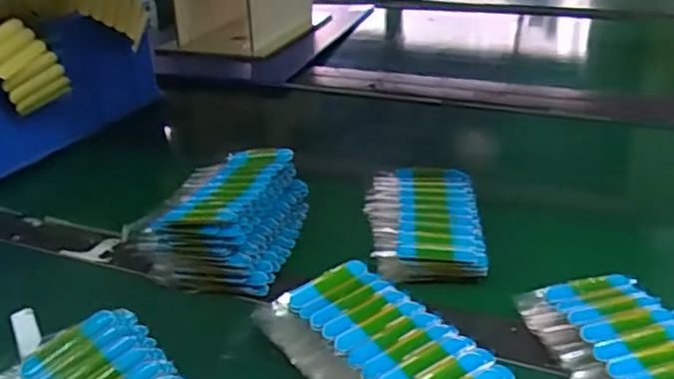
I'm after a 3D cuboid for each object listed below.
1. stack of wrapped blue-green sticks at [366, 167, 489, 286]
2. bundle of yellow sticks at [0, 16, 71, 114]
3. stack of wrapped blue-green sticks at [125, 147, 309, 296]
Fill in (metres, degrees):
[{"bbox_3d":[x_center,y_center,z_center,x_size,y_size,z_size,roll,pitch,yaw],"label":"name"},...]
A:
[{"bbox_3d":[0.075,0.024,0.577,0.094,0.026,0.150,0,28,5],"label":"stack of wrapped blue-green sticks"},{"bbox_3d":[-0.319,-0.124,0.672,0.022,0.093,0.065,5,47,32],"label":"bundle of yellow sticks"},{"bbox_3d":[-0.092,0.018,0.570,0.111,0.055,0.175,5,29,14],"label":"stack of wrapped blue-green sticks"}]

